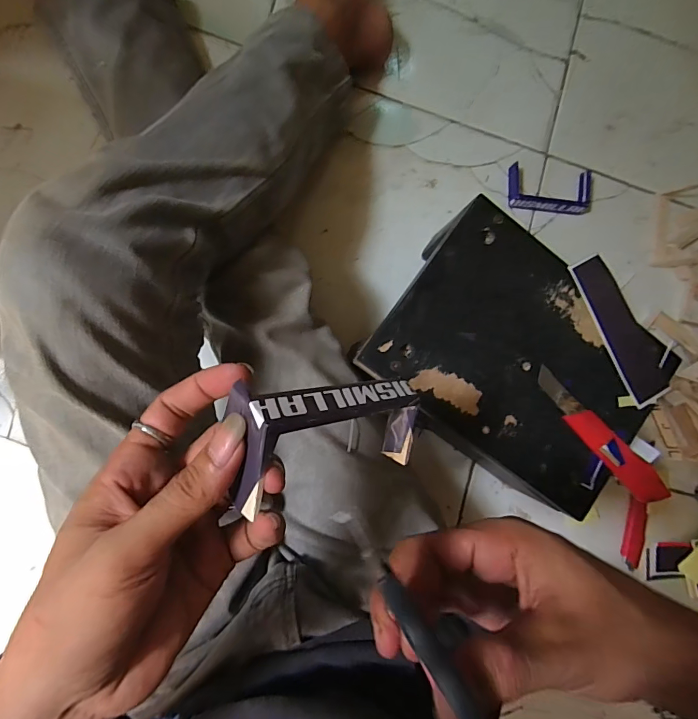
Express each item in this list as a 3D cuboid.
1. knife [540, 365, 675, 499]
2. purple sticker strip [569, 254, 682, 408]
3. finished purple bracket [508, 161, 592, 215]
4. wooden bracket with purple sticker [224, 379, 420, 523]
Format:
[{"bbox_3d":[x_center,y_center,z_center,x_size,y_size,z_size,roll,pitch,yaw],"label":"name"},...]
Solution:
[{"bbox_3d":[0.250,0.078,0.409,0.027,0.021,0.176,-45,94,-7],"label":"knife"},{"bbox_3d":[0.292,-0.036,0.436,0.067,0.012,0.161,-27,90,-12],"label":"purple sticker strip"},{"bbox_3d":[0.268,-0.227,0.552,0.115,0.014,0.056,5,87,-8],"label":"finished purple bracket"},{"bbox_3d":[-0.006,0.039,0.209,0.113,0.021,0.054,2,87,-42],"label":"wooden bracket with purple sticker"}]

